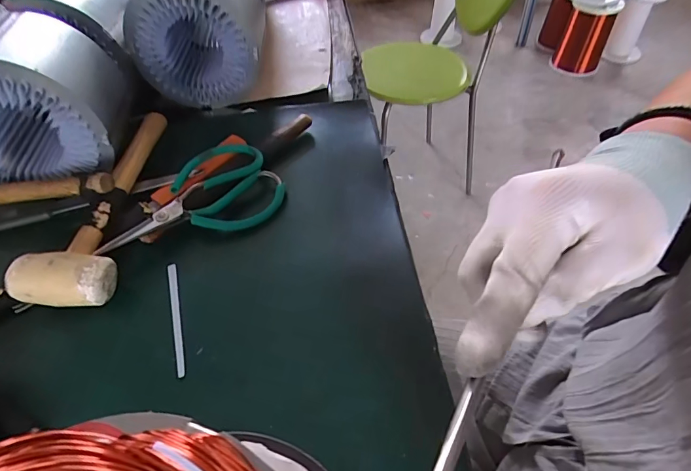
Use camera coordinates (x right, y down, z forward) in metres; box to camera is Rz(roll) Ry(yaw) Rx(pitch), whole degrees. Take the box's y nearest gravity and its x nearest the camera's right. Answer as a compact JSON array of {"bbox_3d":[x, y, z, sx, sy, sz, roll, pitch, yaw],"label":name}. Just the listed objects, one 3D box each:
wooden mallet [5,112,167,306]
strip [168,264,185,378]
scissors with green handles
[{"bbox_3d":[-0.246,-0.040,0.410,0.083,0.047,0.248,-5,51,-1],"label":"wooden mallet"},{"bbox_3d":[-0.143,0.068,0.344,0.008,0.004,0.108,-16,52,-10],"label":"strip"},{"bbox_3d":[-0.149,-0.031,0.398,0.174,0.012,0.101,-34,70,-24],"label":"scissors with green handles"}]

